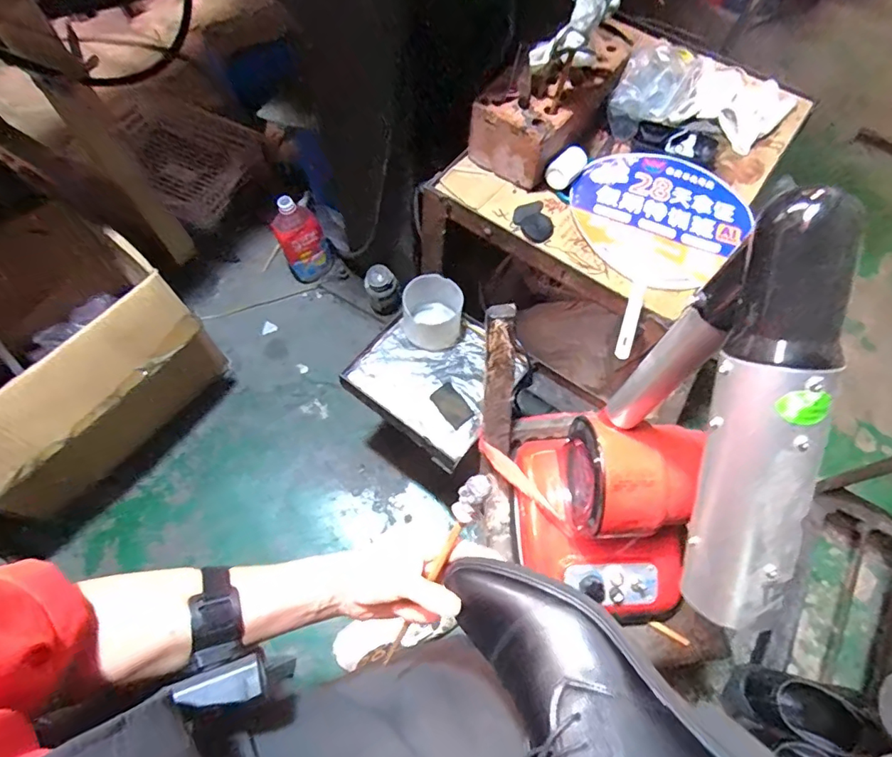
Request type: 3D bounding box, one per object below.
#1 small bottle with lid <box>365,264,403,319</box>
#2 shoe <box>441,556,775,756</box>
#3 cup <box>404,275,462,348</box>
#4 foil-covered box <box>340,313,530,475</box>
[{"bbox_3d":[-0.127,-0.175,1.035,0.066,0.113,0.062,1,65,-2],"label":"small bottle with lid"},{"bbox_3d":[0.096,0.224,0.344,0.124,0.090,0.249,-41,62,-18],"label":"shoe"},{"bbox_3d":[-0.020,-0.098,0.778,0.091,0.090,0.088,1,65,-2],"label":"cup"},{"bbox_3d":[-0.013,-0.008,0.775,0.214,0.032,0.208,36,69,13],"label":"foil-covered box"}]

